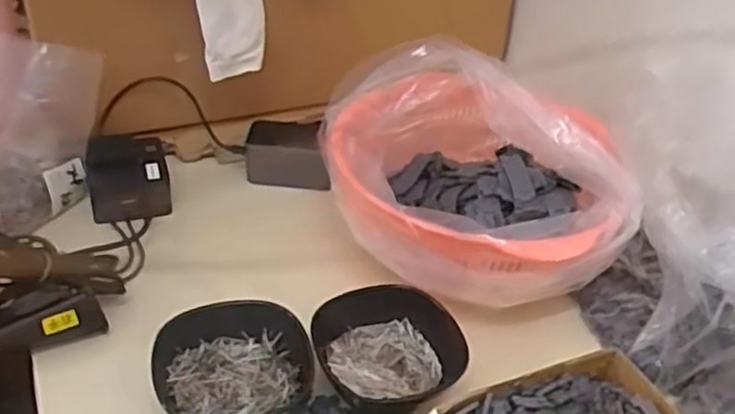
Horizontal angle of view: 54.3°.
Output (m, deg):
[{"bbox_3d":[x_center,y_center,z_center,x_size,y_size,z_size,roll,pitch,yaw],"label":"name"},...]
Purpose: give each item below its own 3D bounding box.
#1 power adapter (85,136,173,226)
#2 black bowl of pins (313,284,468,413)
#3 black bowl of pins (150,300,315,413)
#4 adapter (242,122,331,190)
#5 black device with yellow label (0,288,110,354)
[{"bbox_3d":[-0.232,-0.030,0.697,0.072,0.051,0.082,-8,38,-18],"label":"power adapter"},{"bbox_3d":[0.017,0.114,0.544,0.103,0.045,0.108,4,36,-3],"label":"black bowl of pins"},{"bbox_3d":[-0.096,0.123,0.518,0.108,0.047,0.103,4,36,-3],"label":"black bowl of pins"},{"bbox_3d":[-0.081,-0.054,0.751,0.088,0.052,0.042,6,36,1],"label":"adapter"},{"bbox_3d":[-0.246,0.089,0.548,0.081,0.045,0.024,-14,41,-25],"label":"black device with yellow label"}]

